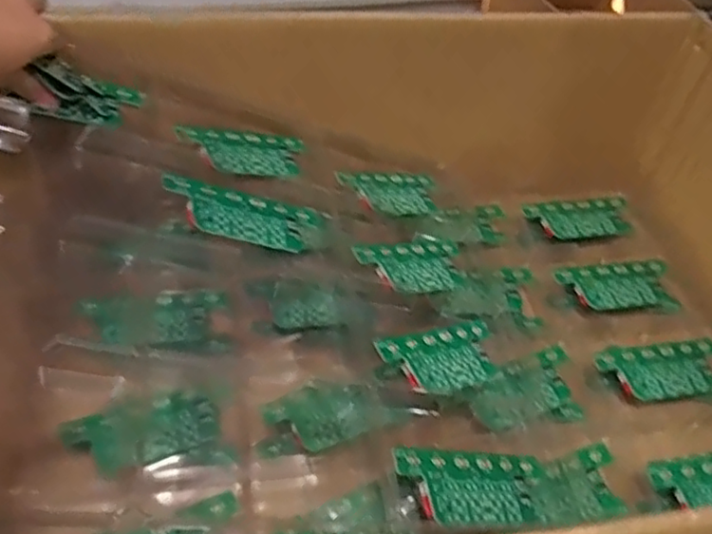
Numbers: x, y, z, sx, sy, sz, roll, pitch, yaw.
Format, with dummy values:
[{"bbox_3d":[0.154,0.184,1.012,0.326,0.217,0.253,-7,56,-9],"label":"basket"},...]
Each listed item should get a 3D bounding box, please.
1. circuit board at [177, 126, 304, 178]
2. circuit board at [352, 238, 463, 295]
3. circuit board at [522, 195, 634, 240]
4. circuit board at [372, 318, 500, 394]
[{"bbox_3d":[-0.095,-0.103,0.601,0.126,0.008,0.055,-4,55,-42],"label":"circuit board"},{"bbox_3d":[0.056,-0.001,0.604,0.126,0.007,0.057,-12,64,-44],"label":"circuit board"},{"bbox_3d":[0.262,-0.056,0.751,0.129,0.018,0.058,-9,50,-15],"label":"circuit board"},{"bbox_3d":[0.079,0.076,0.544,0.141,0.011,0.054,-7,58,-45],"label":"circuit board"}]

